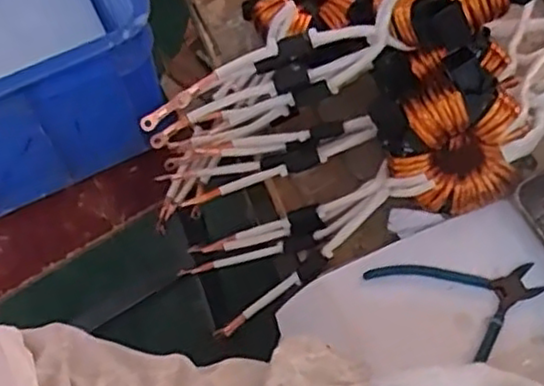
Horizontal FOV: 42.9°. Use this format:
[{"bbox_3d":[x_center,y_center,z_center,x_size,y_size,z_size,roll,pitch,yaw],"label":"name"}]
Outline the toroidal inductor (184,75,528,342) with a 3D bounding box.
[{"bbox_3d":[0.069,0.006,0.634,0.331,0.107,0.106,-31,62,13],"label":"toroidal inductor"}]

